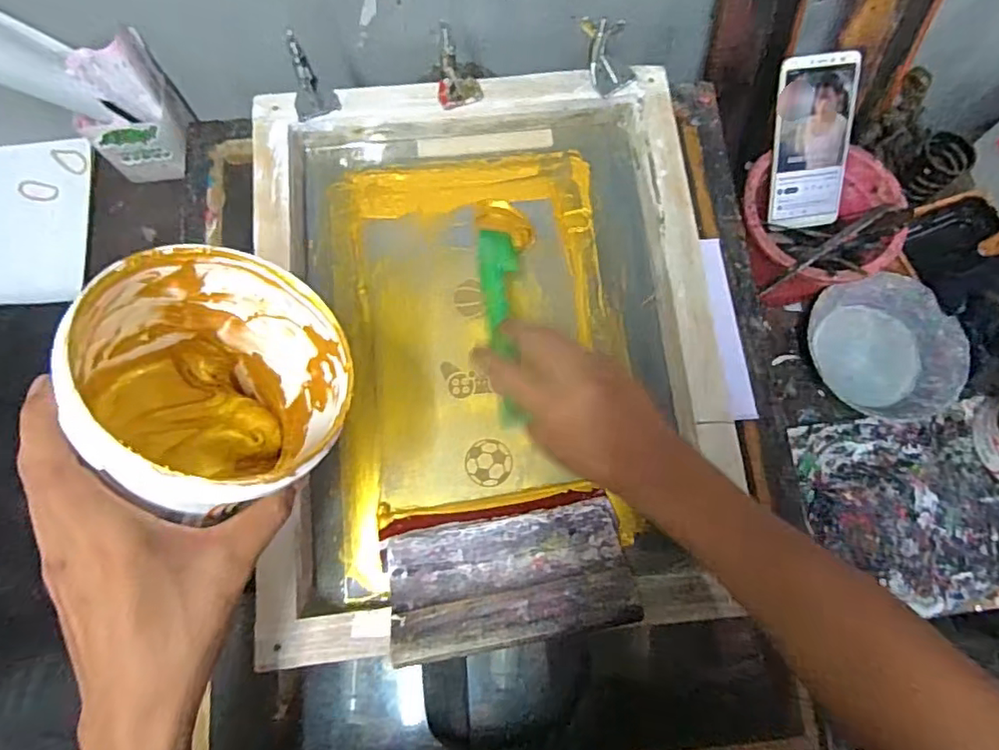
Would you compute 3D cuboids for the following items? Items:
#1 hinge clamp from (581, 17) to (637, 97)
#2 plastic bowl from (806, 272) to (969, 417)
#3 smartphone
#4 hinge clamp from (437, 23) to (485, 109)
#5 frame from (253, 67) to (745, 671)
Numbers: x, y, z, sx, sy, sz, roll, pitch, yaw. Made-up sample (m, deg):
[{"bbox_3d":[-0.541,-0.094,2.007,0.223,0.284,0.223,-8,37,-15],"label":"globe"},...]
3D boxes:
[{"bbox_3d":[0.095,-0.276,0.505,0.036,0.041,0.046,-21,75,-5],"label":"hinge clamp"},{"bbox_3d":[0.406,-0.026,0.628,0.125,0.060,0.154,-20,75,-5],"label":"plastic bowl"},{"bbox_3d":[0.306,-0.224,0.575,0.075,0.007,0.157,-6,114,-1],"label":"smartphone"},{"bbox_3d":[-0.035,-0.262,0.501,0.038,0.045,0.046,-7,74,-1],"label":"hinge clamp"},{"bbox_3d":[-0.012,-0.033,0.478,0.357,0.053,0.455,-6,74,-1],"label":"frame"}]

